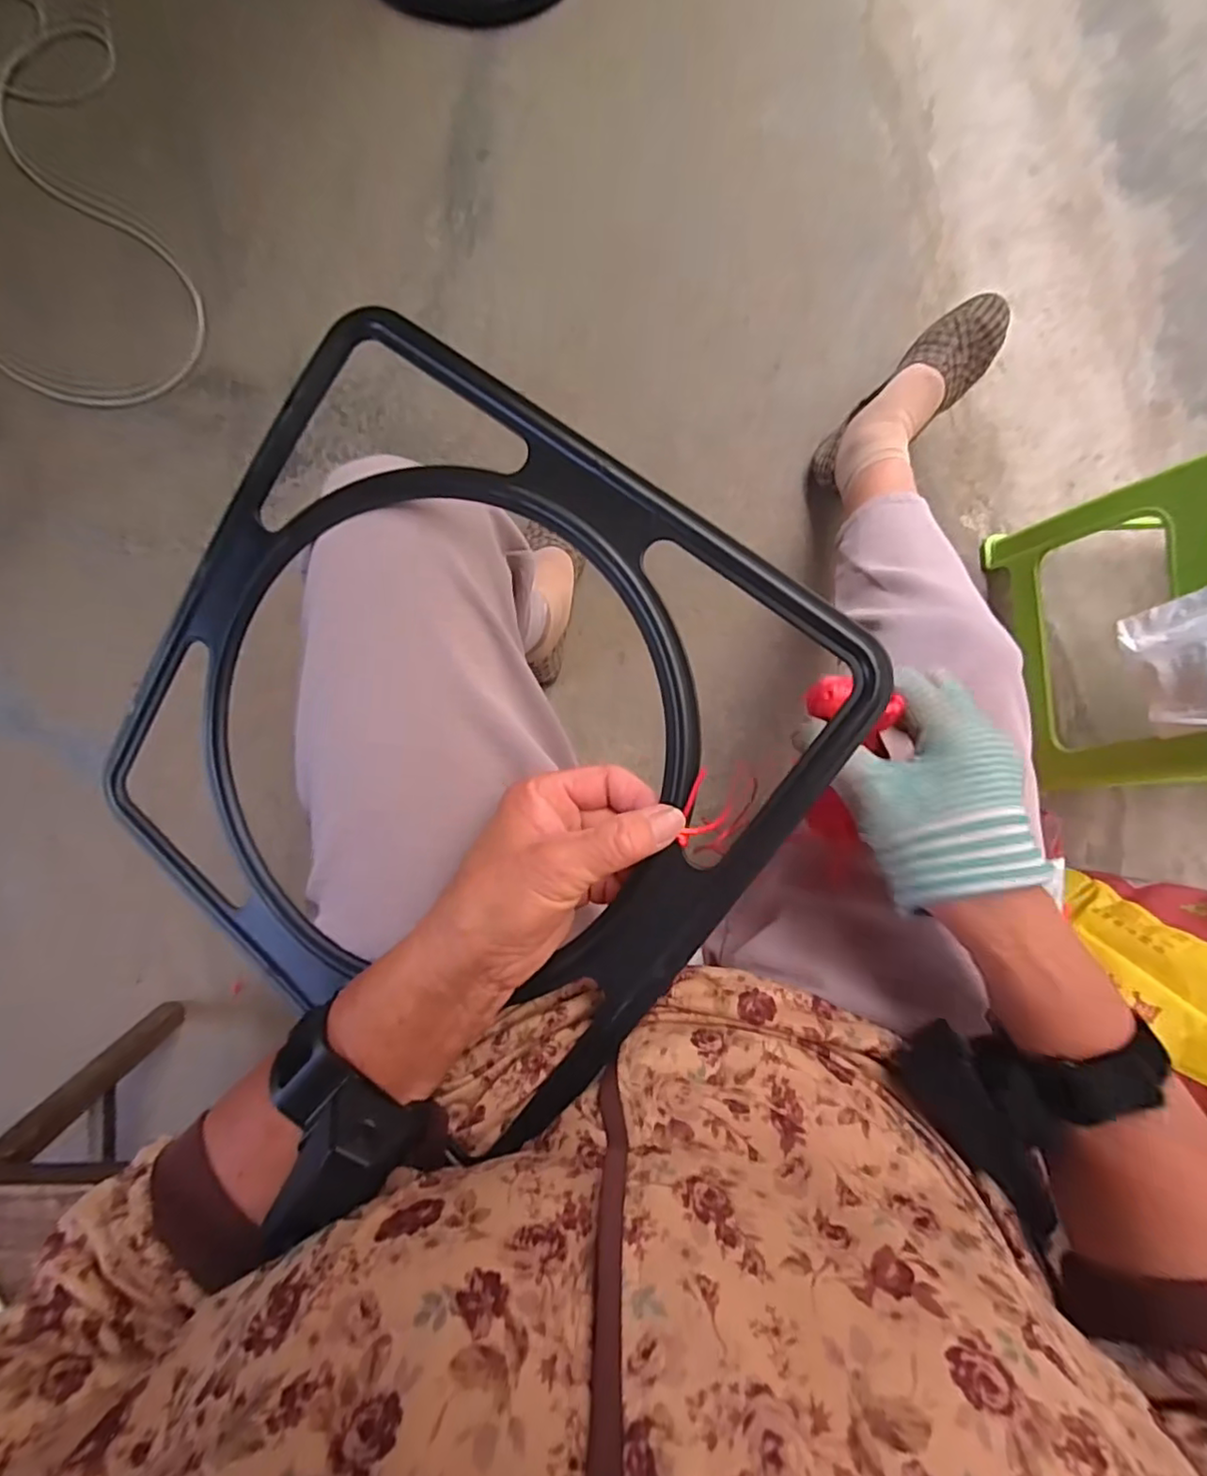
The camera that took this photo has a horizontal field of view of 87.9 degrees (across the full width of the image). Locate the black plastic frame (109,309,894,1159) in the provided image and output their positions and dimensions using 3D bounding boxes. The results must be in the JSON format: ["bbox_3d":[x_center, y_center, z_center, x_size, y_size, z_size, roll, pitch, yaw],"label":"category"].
[{"bbox_3d":[-0.086,0.000,0.317,0.334,0.020,0.323,37,99,10],"label":"black plastic frame"}]

